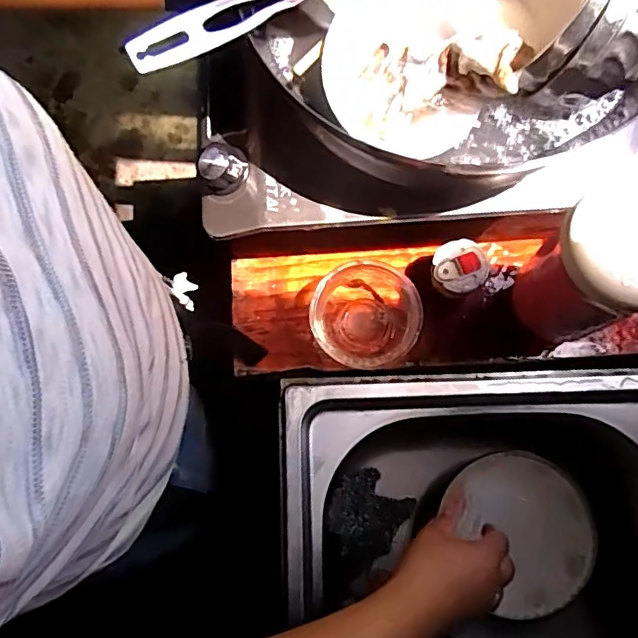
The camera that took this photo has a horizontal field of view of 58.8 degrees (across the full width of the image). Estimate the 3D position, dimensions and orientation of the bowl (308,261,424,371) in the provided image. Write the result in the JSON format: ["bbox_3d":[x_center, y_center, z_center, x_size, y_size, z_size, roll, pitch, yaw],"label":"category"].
[{"bbox_3d":[0.041,0.000,0.496,0.093,0.053,0.087,0,77,2],"label":"bowl"}]

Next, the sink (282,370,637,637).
[{"bbox_3d":[0.159,0.248,0.556,0.382,0.182,0.372,-2,77,1],"label":"sink"}]

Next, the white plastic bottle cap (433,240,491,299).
[{"bbox_3d":[0.120,-0.043,0.484,0.045,0.013,0.047,0,77,2],"label":"white plastic bottle cap"}]

